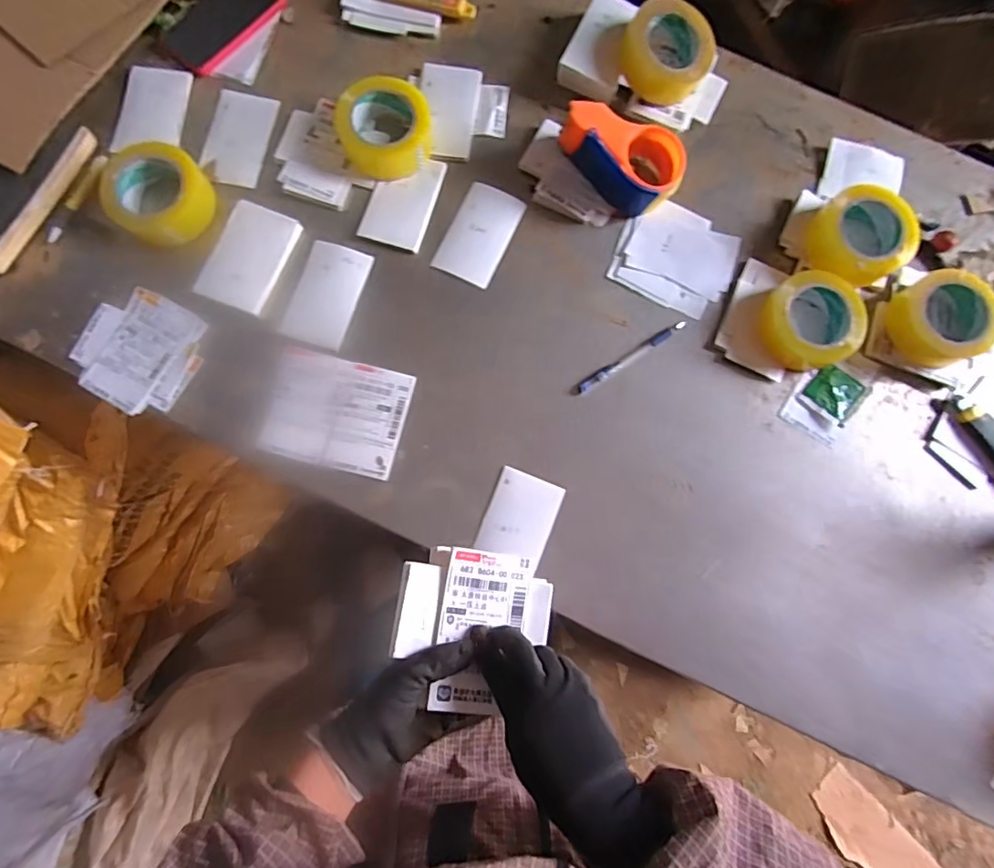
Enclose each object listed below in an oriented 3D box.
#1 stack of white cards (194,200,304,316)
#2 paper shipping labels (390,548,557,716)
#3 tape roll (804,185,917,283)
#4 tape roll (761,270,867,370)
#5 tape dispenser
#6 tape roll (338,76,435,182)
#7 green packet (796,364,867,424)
[{"bbox_3d":[-0.304,-0.217,0.654,0.087,0.010,0.129,21,83,2],"label":"stack of white cards"},{"bbox_3d":[-0.018,0.163,0.450,0.131,0.016,0.125,12,75,-13],"label":"paper shipping labels"},{"bbox_3d":[0.449,-0.244,0.657,0.104,0.067,0.118,-36,85,-5],"label":"tape roll"},{"bbox_3d":[0.387,-0.142,0.649,0.118,0.050,0.115,0,82,-4],"label":"tape roll"},{"bbox_3d":[0.159,-0.352,0.657,0.152,0.072,0.092,44,84,4],"label":"tape dispenser"},{"bbox_3d":[-0.139,-0.383,0.667,0.110,0.045,0.111,0,83,-1],"label":"tape roll"},{"bbox_3d":[0.420,-0.053,0.660,0.057,0.009,0.066,40,84,4],"label":"green packet"}]

